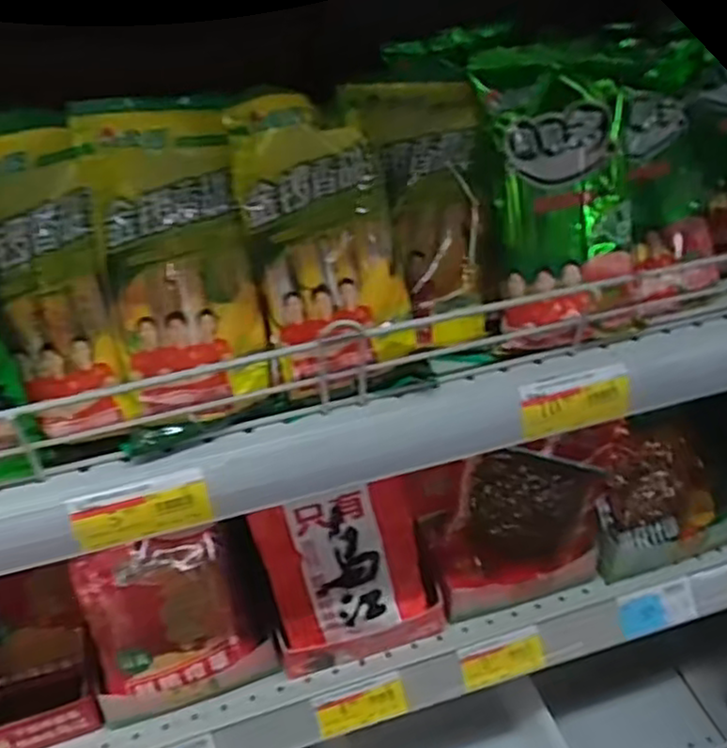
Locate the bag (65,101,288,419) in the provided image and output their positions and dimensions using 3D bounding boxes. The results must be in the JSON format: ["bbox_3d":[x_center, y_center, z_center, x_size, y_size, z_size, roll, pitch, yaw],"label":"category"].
[{"bbox_3d":[-0.107,-0.062,0.428,0.083,0.182,0.018,-15,17,-14],"label":"bag"}]

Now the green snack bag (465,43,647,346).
[{"bbox_3d":[0.133,-0.120,0.484,0.101,0.187,0.045,-14,13,-12],"label":"green snack bag"}]

